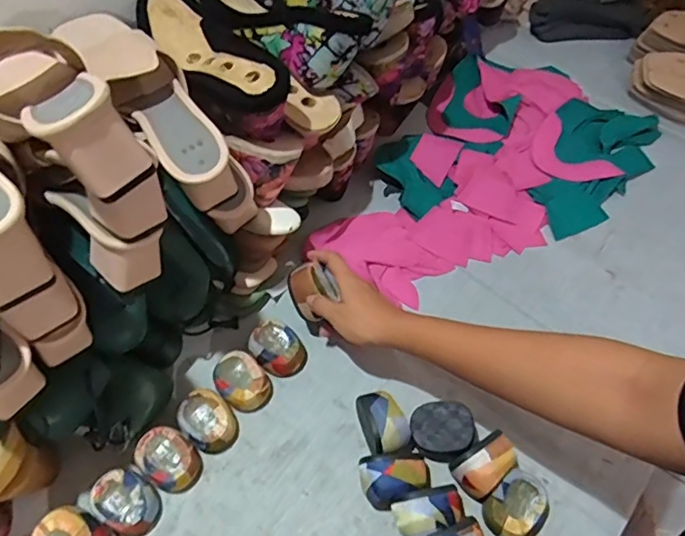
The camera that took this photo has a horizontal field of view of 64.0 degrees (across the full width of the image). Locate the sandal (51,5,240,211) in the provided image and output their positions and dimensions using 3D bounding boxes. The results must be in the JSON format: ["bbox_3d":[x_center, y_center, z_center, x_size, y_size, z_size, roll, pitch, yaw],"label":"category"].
[{"bbox_3d":[-0.179,-0.157,0.530,0.071,0.089,0.251,-36,64,-19],"label":"sandal"}]

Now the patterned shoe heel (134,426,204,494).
[{"bbox_3d":[-0.172,0.191,0.546,0.062,0.039,0.048,33,64,20],"label":"patterned shoe heel"}]

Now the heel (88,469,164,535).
[{"bbox_3d":[-0.206,0.225,0.526,0.059,0.038,0.047,30,63,18],"label":"heel"}]

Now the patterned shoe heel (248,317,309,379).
[{"bbox_3d":[-0.074,0.086,0.609,0.074,0.039,0.053,34,65,20],"label":"patterned shoe heel"}]

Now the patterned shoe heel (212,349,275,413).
[{"bbox_3d":[-0.106,0.123,0.585,0.052,0.036,0.064,-40,65,-21],"label":"patterned shoe heel"}]

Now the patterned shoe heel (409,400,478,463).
[{"bbox_3d":[0.103,0.161,0.551,0.063,0.032,0.050,0,62,12],"label":"patterned shoe heel"}]

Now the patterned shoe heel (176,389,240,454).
[{"bbox_3d":[-0.138,0.158,0.560,0.059,0.044,0.051,39,67,23],"label":"patterned shoe heel"}]

